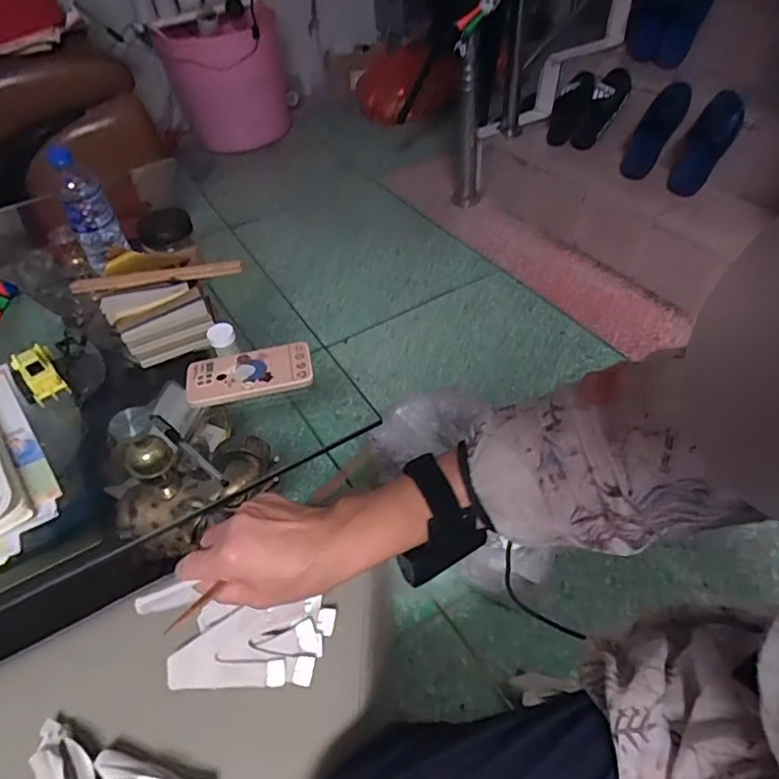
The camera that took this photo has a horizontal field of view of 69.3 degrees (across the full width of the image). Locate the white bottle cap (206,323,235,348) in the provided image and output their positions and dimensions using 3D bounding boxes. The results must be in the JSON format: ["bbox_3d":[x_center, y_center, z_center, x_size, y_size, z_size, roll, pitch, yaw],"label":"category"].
[{"bbox_3d":[-0.224,-0.073,0.749,0.035,0.023,0.035,-3,46,3],"label":"white bottle cap"}]

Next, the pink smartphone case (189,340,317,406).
[{"bbox_3d":[-0.178,-0.020,0.721,0.156,0.018,0.078,-11,46,-5],"label":"pink smartphone case"}]

